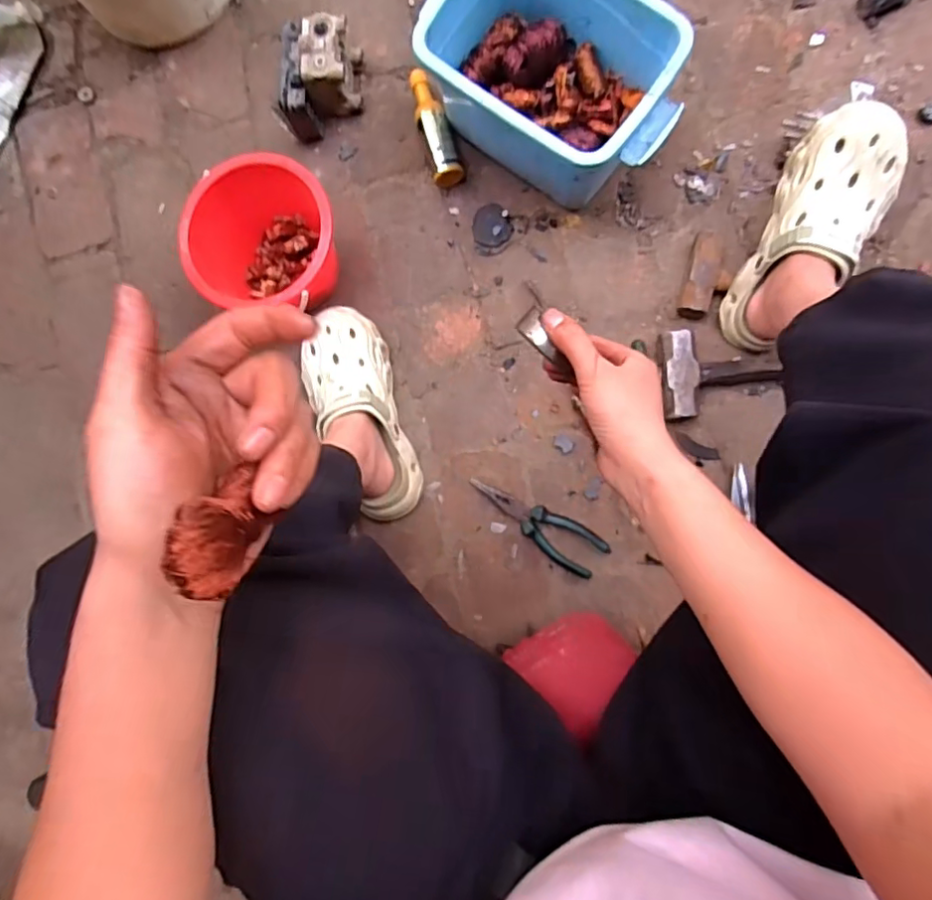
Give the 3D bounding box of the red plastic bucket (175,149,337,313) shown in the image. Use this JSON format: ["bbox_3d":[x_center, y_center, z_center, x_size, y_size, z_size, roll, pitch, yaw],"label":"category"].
[{"bbox_3d":[-0.234,-0.253,0.714,0.176,0.115,0.164,13,88,6],"label":"red plastic bucket"}]

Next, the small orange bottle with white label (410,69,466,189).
[{"bbox_3d":[-0.041,-0.411,0.748,0.037,0.034,0.142,-17,86,5],"label":"small orange bottle with white label"}]

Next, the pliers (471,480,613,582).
[{"bbox_3d":[0.086,0.087,0.716,0.180,0.012,0.054,35,91,6],"label":"pliers"}]

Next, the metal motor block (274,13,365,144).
[{"bbox_3d":[-0.182,-0.463,0.736,0.086,0.079,0.118,5,88,6],"label":"metal motor block"}]

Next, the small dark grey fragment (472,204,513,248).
[{"bbox_3d":[0.033,-0.288,0.754,0.049,0.014,0.049,0,87,6],"label":"small dark grey fragment"}]

